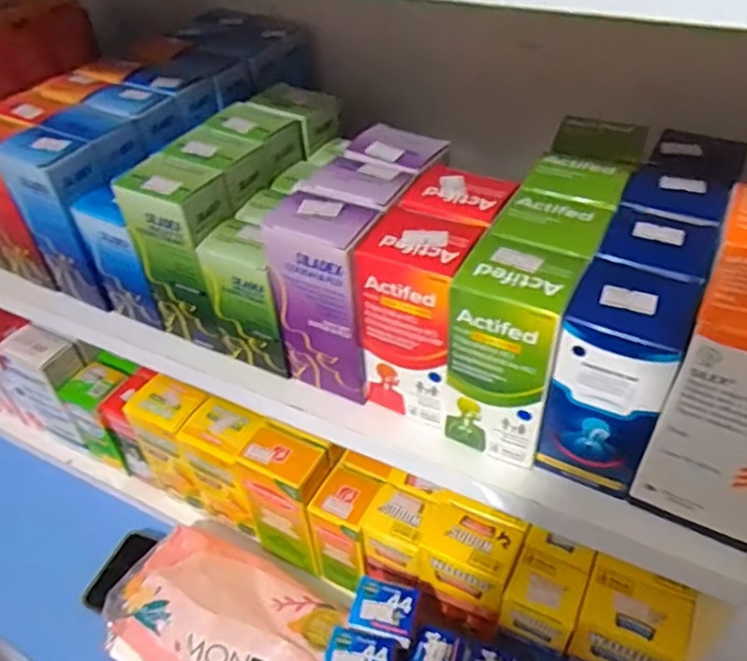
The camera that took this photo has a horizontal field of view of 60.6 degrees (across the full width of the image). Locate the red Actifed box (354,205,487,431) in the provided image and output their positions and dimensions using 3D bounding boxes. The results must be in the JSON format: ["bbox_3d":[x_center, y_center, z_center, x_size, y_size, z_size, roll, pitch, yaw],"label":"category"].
[{"bbox_3d":[0.025,-0.005,0.342,0.051,0.106,0.045,17,47,22],"label":"red Actifed box"}]

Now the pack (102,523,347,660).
[{"bbox_3d":[-0.123,0.238,0.517,0.198,0.050,0.110,15,47,20],"label":"pack"}]

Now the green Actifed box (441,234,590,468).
[{"bbox_3d":[0.067,0.012,0.319,0.052,0.107,0.042,18,48,23],"label":"green Actifed box"}]

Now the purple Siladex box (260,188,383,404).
[{"bbox_3d":[-0.024,-0.017,0.355,0.050,0.110,0.037,15,47,20],"label":"purple Siladex box"}]

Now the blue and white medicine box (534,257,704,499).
[{"bbox_3d":[0.112,0.024,0.300,0.047,0.110,0.040,19,48,23],"label":"blue and white medicine box"}]

